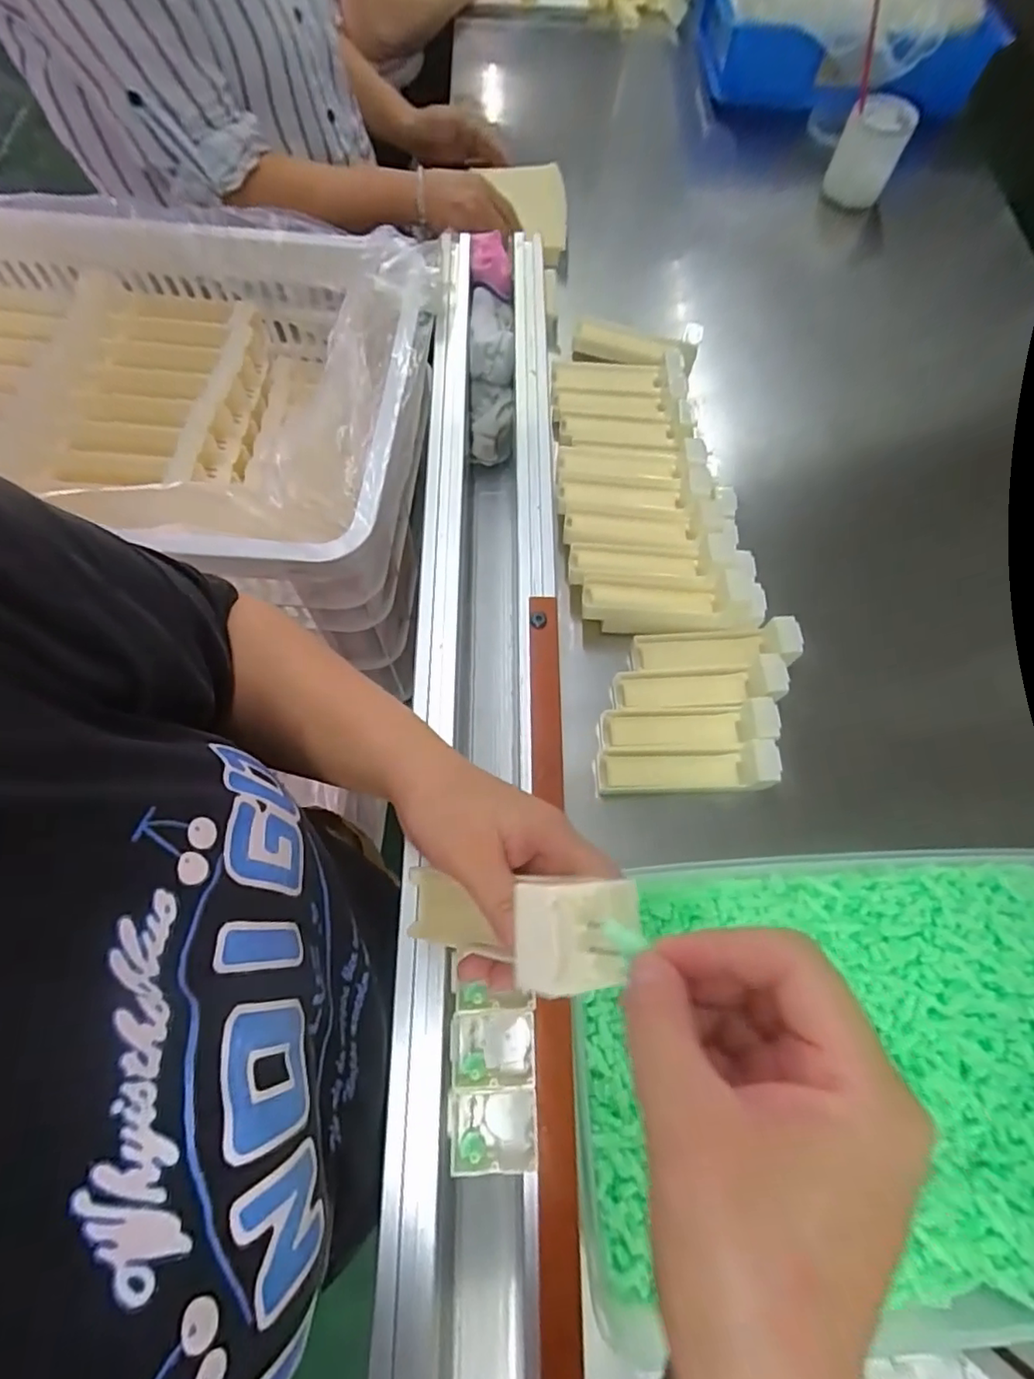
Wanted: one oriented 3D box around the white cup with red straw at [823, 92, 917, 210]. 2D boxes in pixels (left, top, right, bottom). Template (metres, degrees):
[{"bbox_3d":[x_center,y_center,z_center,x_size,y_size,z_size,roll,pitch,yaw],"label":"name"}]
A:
[{"bbox_3d":[0.481,-0.737,0.819,0.081,0.107,0.096,25,70,9],"label":"white cup with red straw"}]

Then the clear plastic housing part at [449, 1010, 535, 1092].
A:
[{"bbox_3d":[-0.013,0.192,0.323,0.045,0.012,0.035,-3,68,-2],"label":"clear plastic housing part"}]

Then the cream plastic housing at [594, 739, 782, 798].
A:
[{"bbox_3d":[0.140,0.065,0.502,0.141,0.043,0.041,-1,68,-2],"label":"cream plastic housing"}]

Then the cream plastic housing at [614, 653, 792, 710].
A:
[{"bbox_3d":[0.159,-0.005,0.530,0.142,0.033,0.040,-1,68,-2],"label":"cream plastic housing"}]

